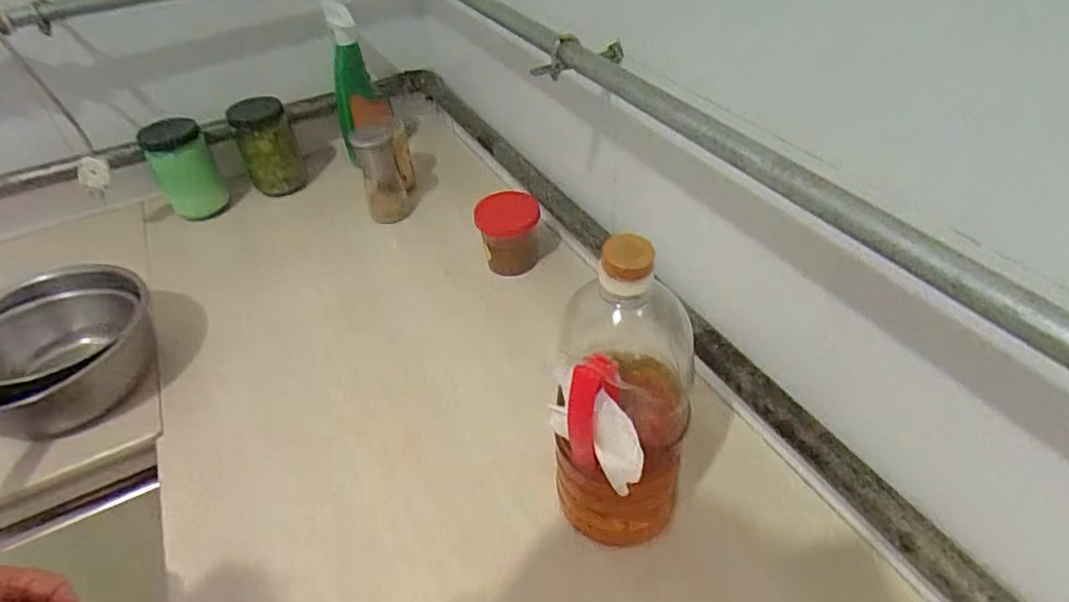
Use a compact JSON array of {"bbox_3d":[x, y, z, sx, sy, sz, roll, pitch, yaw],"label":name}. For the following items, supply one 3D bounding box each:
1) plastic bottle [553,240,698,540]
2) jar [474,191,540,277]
[{"bbox_3d":[0.070,0.081,0.475,0.091,0.287,0.116,11,45,19],"label":"plastic bottle"},{"bbox_3d":[-0.028,-0.086,0.821,0.093,0.096,0.086,-4,42,3],"label":"jar"}]

